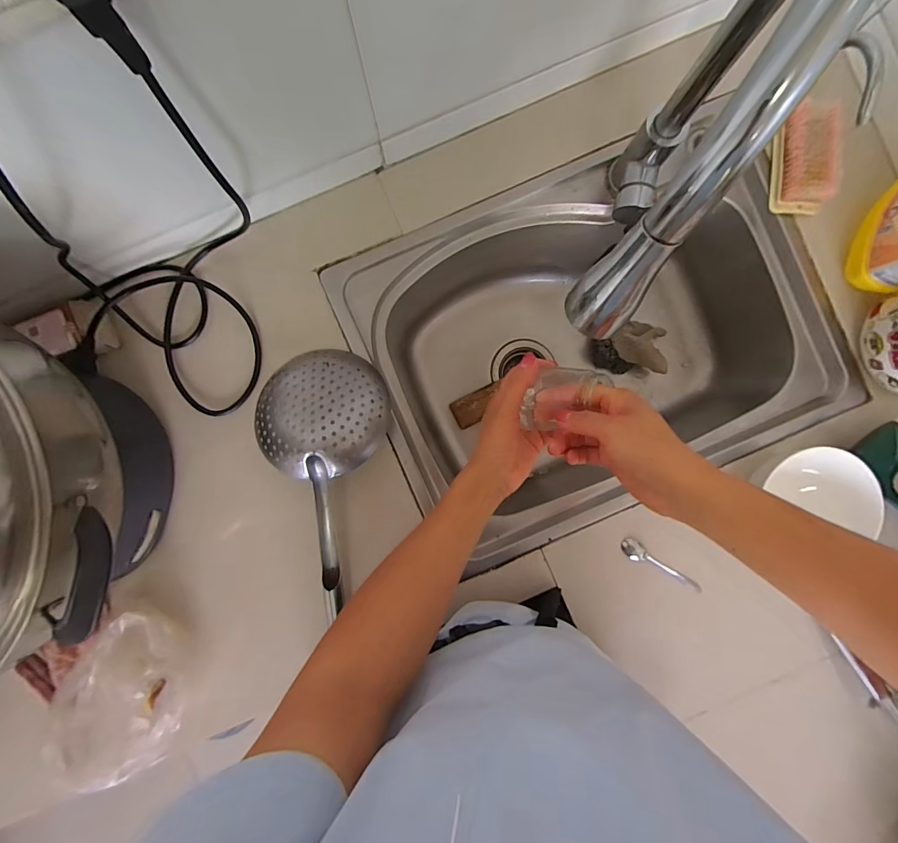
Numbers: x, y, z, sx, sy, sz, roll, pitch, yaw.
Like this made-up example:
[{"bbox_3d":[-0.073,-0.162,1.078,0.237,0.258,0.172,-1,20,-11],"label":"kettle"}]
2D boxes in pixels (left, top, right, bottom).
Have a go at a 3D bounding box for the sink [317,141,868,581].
[{"bbox_3d":[0.185,-0.112,0.623,0.566,0.215,0.428,-23,92,0],"label":"sink"}]

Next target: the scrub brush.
[{"bbox_3d":[0.433,-0.317,0.499,0.061,0.032,0.115,-3,92,0],"label":"scrub brush"}]

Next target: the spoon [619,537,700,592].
[{"bbox_3d":[0.266,0.185,0.516,0.114,0.008,0.023,36,91,-1],"label":"spoon"}]

